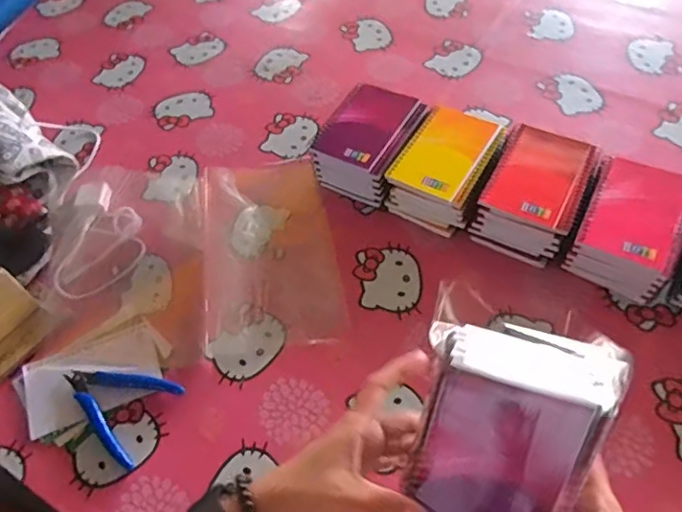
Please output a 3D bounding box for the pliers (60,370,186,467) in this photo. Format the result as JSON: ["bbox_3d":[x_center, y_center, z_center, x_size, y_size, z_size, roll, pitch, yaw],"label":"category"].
[{"bbox_3d":[-0.224,0.142,0.535,0.106,0.015,0.085,22,60,18],"label":"pliers"}]

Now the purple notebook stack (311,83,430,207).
[{"bbox_3d":[0.035,-0.138,0.672,0.100,0.062,0.137,24,61,19],"label":"purple notebook stack"}]

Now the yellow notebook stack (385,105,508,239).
[{"bbox_3d":[0.122,-0.101,0.638,0.093,0.063,0.133,25,61,19],"label":"yellow notebook stack"}]

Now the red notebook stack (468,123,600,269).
[{"bbox_3d":[0.219,-0.071,0.611,0.094,0.059,0.141,25,61,19],"label":"red notebook stack"}]

